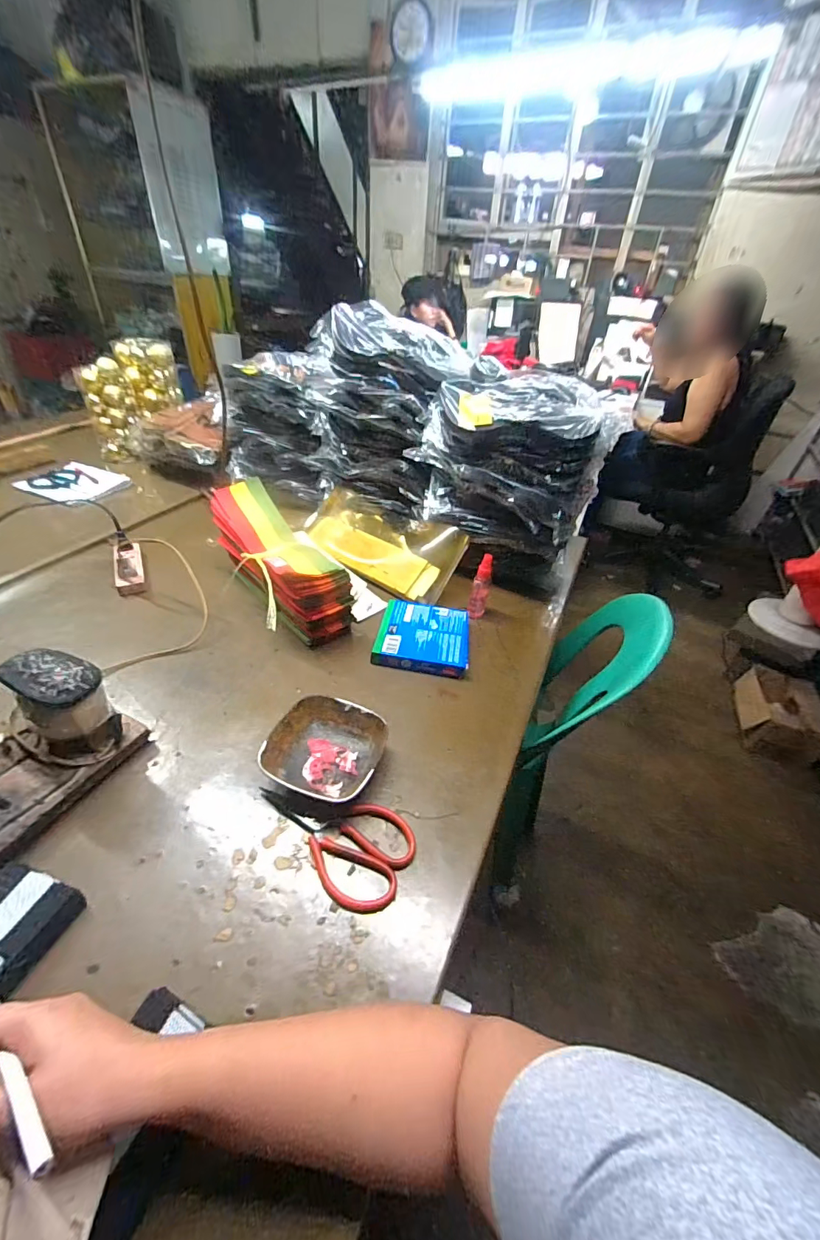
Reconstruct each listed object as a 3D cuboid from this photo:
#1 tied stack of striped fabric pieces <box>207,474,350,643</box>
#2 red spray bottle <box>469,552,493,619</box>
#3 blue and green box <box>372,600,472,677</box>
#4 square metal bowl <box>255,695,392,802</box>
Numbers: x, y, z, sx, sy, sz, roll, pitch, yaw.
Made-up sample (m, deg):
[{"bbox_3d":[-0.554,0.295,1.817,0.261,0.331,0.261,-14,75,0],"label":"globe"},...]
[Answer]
[{"bbox_3d":[-0.215,-0.093,0.733,0.126,0.153,0.301,-18,44,-27],"label":"tied stack of striped fabric pieces"},{"bbox_3d":[0.122,-0.056,0.759,0.029,0.110,0.030,13,39,10],"label":"red spray bottle"},{"bbox_3d":[0.021,0.026,0.713,0.143,0.026,0.136,6,38,1],"label":"blue and green box"},{"bbox_3d":[-0.099,0.157,0.528,0.128,0.045,0.118,15,39,11],"label":"square metal bowl"}]

